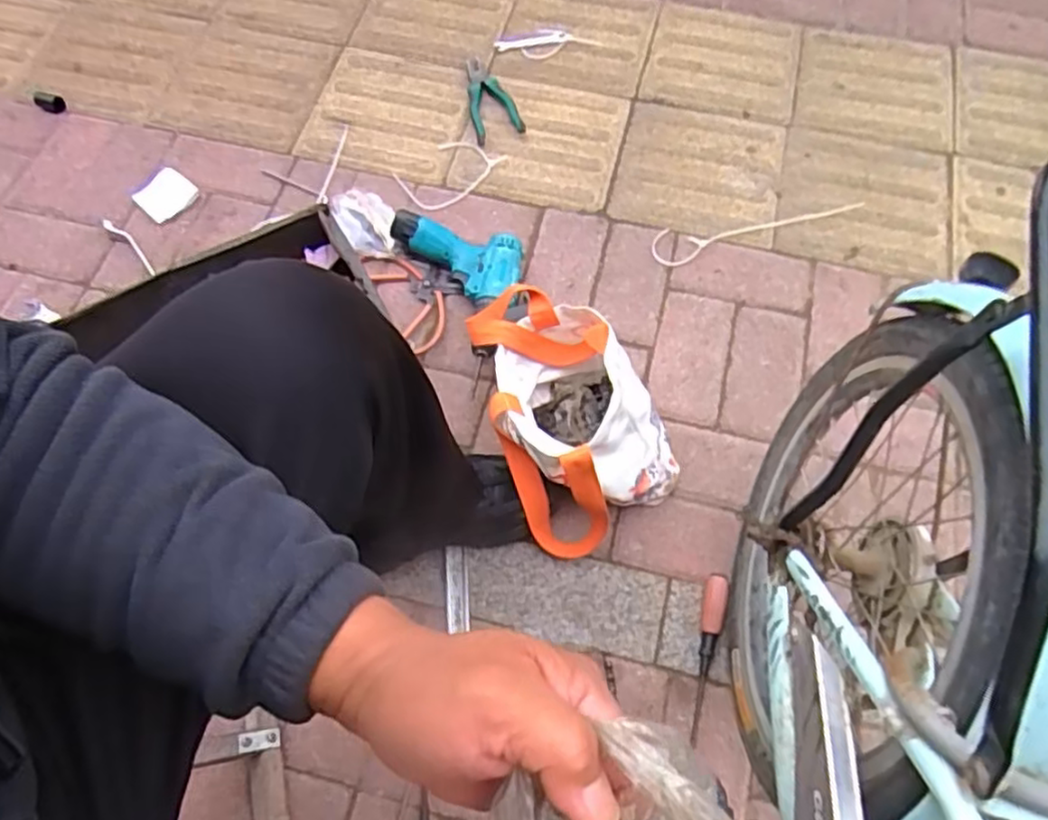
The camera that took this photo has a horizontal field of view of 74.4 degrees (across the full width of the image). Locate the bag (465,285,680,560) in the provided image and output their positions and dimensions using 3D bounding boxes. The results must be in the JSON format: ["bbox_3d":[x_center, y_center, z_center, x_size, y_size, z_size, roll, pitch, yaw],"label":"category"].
[{"bbox_3d":[0.031,-0.006,0.807,0.190,0.177,0.298,-34,70,-12],"label":"bag"}]

